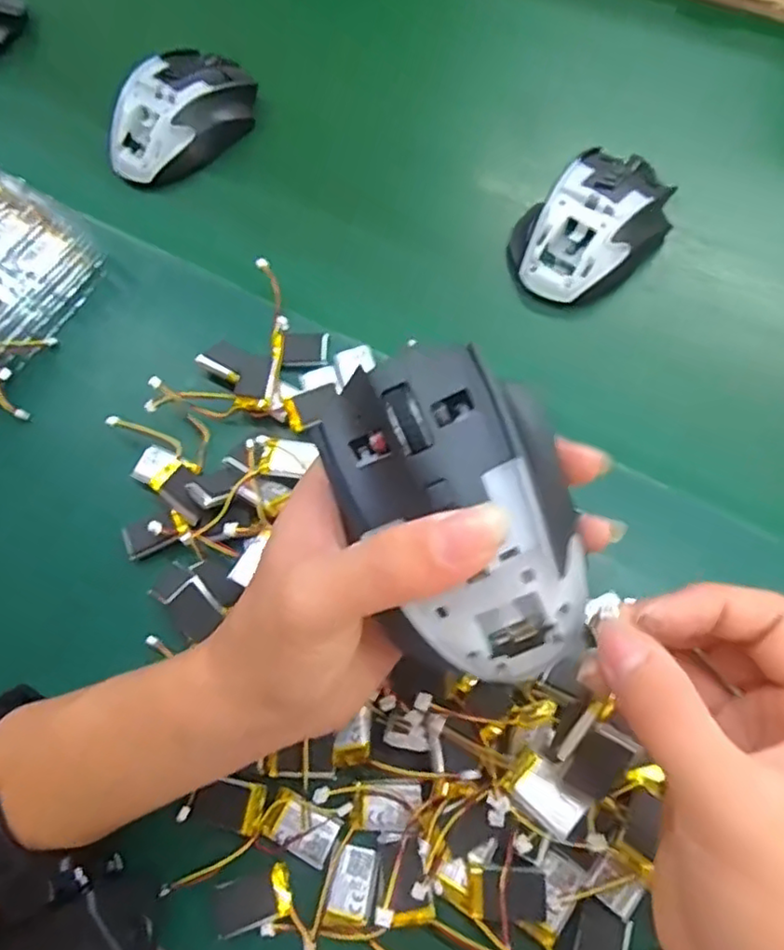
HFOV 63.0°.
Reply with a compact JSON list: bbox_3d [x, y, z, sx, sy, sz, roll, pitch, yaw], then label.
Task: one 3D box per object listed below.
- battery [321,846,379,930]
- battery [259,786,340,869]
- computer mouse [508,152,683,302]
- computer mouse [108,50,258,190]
[{"bbox_3d":[-0.017,0.173,0.268,0.019,0.004,0.030,8,68,5],"label":"battery"},{"bbox_3d":[-0.040,0.153,0.278,0.032,0.005,0.019,27,71,12],"label":"battery"},{"bbox_3d":[0.125,-0.155,0.390,0.069,0.037,0.112,41,75,16],"label":"computer mouse"},{"bbox_3d":[-0.144,-0.248,0.441,0.070,0.036,0.111,25,71,11],"label":"computer mouse"}]

